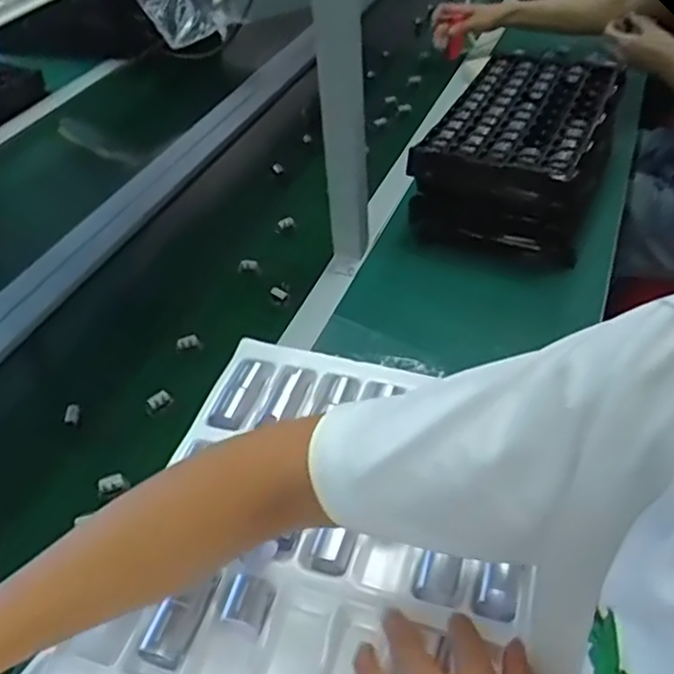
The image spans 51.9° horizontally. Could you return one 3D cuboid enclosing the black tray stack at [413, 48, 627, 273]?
[{"bbox_3d":[0.237,-0.250,0.919,0.208,0.110,0.357,14,47,19],"label":"black tray stack"}]

